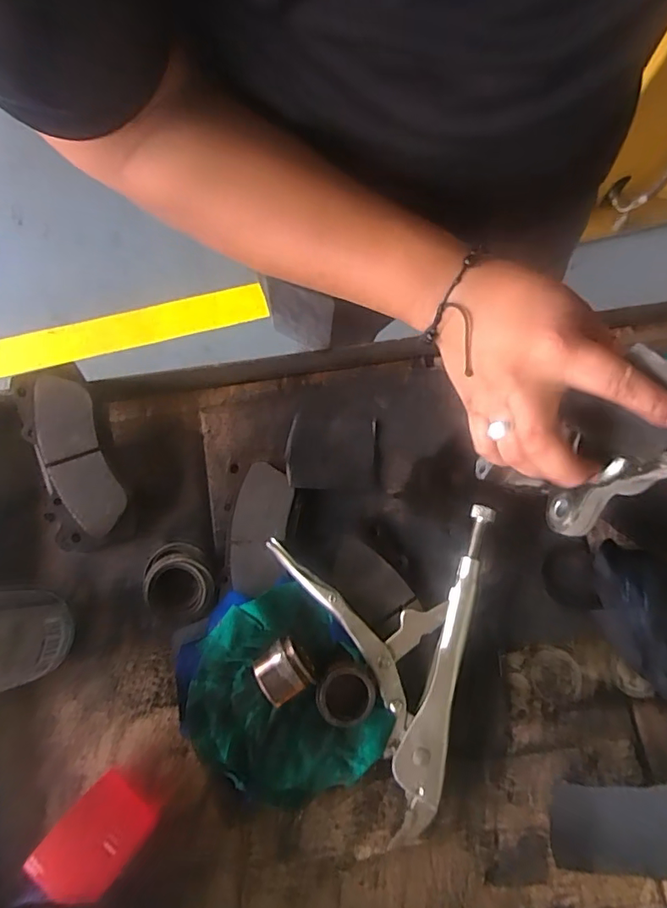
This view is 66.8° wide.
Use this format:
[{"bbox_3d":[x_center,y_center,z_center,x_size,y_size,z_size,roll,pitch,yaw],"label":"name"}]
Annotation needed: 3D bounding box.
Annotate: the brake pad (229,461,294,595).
[{"bbox_3d":[-0.059,0.058,0.404,0.045,0.009,0.100,3,77,0],"label":"brake pad"}]

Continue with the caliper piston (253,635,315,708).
[{"bbox_3d":[-0.036,0.153,0.360,0.036,0.033,0.034,-34,80,-8],"label":"caliper piston"}]

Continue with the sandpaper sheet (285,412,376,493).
[{"bbox_3d":[-0.002,-0.001,0.419,0.071,0.012,0.062,3,77,0],"label":"sandpaper sheet"}]

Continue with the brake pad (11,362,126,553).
[{"bbox_3d":[-0.207,0.004,0.398,0.061,0.017,0.142,-14,95,-4],"label":"brake pad"}]

